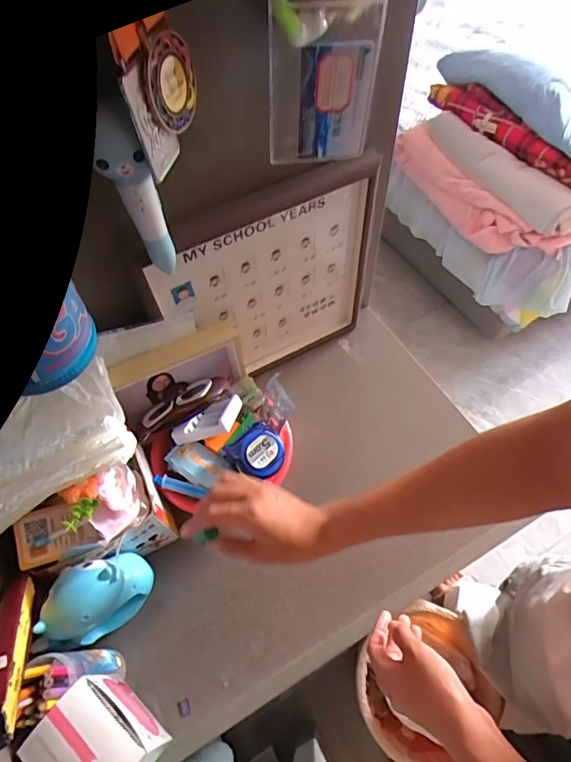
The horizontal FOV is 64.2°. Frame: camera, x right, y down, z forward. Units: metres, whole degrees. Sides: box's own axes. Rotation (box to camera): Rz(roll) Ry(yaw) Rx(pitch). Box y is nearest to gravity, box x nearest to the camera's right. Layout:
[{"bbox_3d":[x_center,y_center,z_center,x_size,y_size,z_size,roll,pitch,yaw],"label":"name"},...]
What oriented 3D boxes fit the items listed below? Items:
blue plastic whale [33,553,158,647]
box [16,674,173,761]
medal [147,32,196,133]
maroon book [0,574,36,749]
[{"bbox_3d":[-0.192,0.233,0.487,0.101,0.143,0.060,-38,64,-18],"label":"blue plastic whale"},{"bbox_3d":[-0.151,0.299,0.371,0.085,0.067,0.069,33,66,20],"label":"box"},{"bbox_3d":[-0.084,-0.224,0.342,0.007,0.059,0.056,16,61,12],"label":"medal"},{"bbox_3d":[-0.231,0.218,0.373,0.047,0.188,0.040,-37,106,-18],"label":"maroon book"}]

